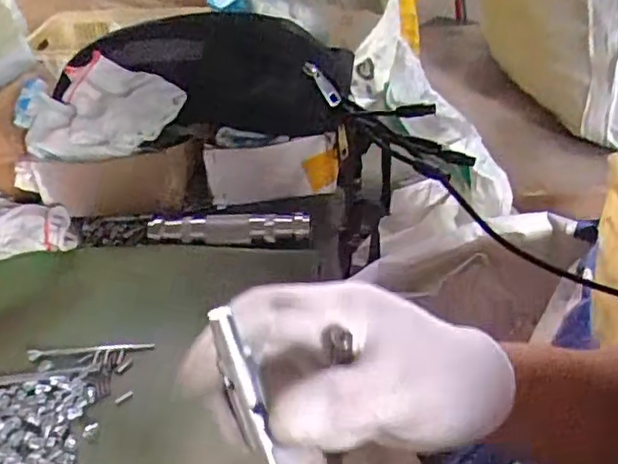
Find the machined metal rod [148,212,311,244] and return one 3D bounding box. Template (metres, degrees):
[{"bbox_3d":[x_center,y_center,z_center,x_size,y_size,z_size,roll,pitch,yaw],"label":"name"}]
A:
[{"bbox_3d":[-0.069,-0.003,0.544,0.137,0.022,0.023,2,36,4],"label":"machined metal rod"}]

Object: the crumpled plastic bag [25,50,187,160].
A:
[{"bbox_3d":[-0.183,-0.113,0.558,0.134,0.063,0.081,-15,37,-15],"label":"crumpled plastic bag"}]

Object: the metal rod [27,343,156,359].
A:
[{"bbox_3d":[-0.157,0.086,0.454,0.088,0.009,0.008,-4,36,-5],"label":"metal rod"}]

